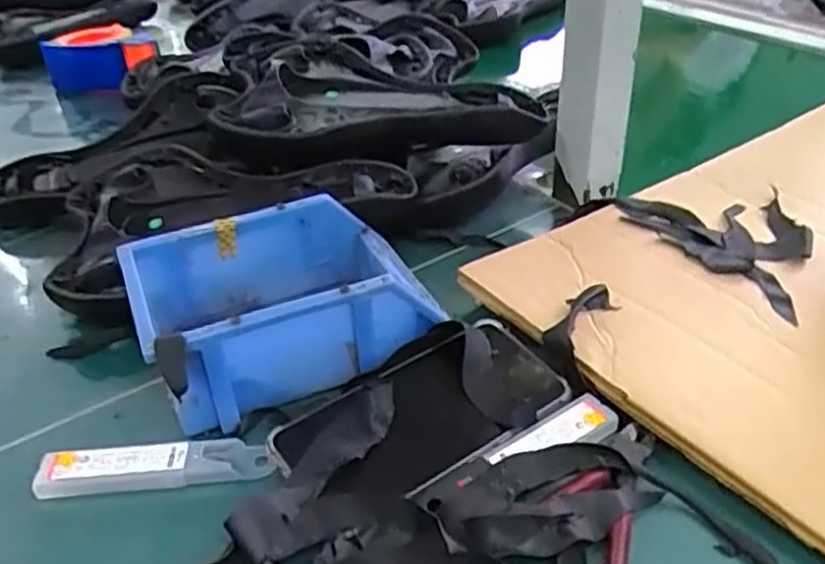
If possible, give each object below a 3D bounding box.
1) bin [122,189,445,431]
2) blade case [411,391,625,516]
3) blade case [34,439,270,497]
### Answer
[{"bbox_3d":[-0.080,0.013,0.471,0.168,0.070,0.126,-18,39,-16],"label":"bin"},{"bbox_3d":[0.058,0.093,0.410,0.127,0.014,0.028,-23,41,-22],"label":"blade case"},{"bbox_3d":[-0.144,0.102,0.418,0.125,0.014,0.026,-6,37,-2],"label":"blade case"}]

